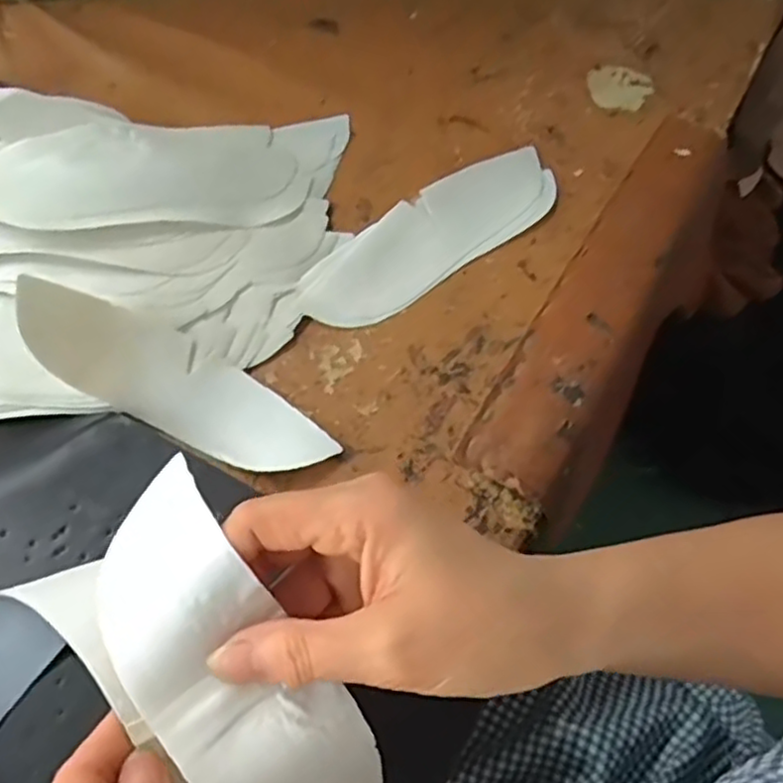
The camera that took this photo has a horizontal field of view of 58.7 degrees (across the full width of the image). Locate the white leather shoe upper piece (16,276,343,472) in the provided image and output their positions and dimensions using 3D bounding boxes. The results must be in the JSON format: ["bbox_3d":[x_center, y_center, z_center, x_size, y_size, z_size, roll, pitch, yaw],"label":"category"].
[{"bbox_3d":[-0.120,-0.006,0.402,0.180,0.036,0.056,29,64,-14],"label":"white leather shoe upper piece"}]

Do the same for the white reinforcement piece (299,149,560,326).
[{"bbox_3d":[0.030,-0.109,0.483,0.211,0.012,0.061,-35,82,-15],"label":"white reinforcement piece"}]

